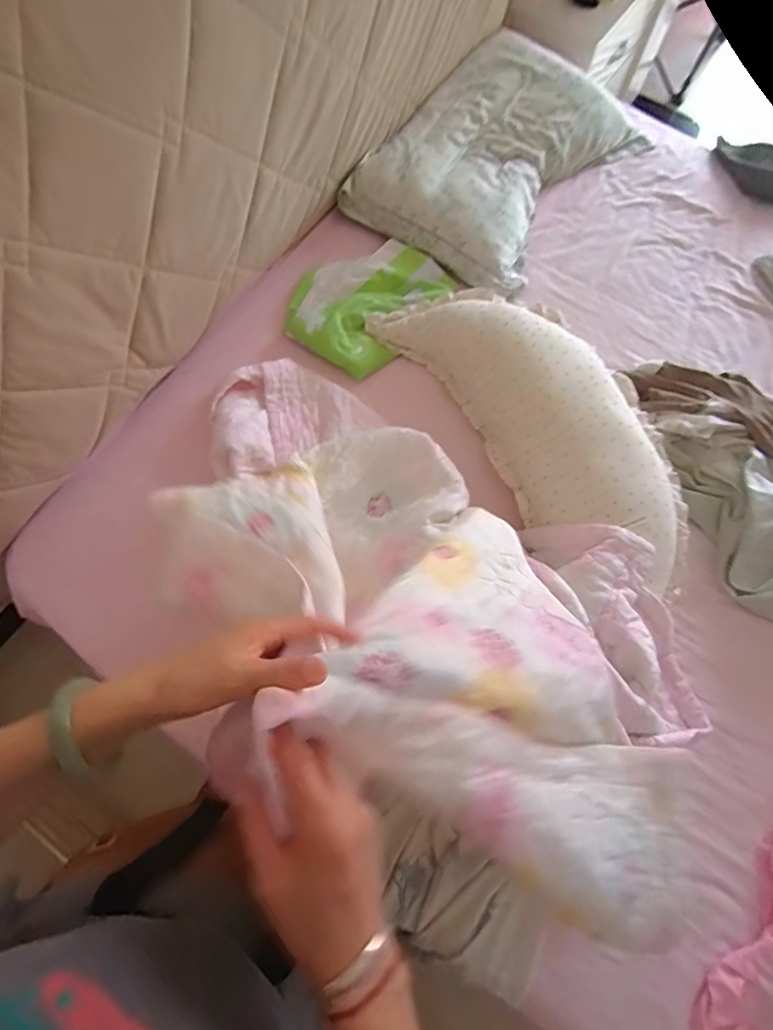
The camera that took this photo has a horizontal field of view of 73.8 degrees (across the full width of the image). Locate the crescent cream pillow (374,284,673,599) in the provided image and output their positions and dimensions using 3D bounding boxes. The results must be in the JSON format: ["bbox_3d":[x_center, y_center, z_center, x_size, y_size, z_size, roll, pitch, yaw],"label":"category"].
[{"bbox_3d":[0.283,-0.193,0.937,0.289,0.141,0.715,-35,76,-12],"label":"crescent cream pillow"}]

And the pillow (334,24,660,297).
[{"bbox_3d":[0.263,-0.822,1.184,0.428,0.089,0.646,36,74,10],"label":"pillow"}]

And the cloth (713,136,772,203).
[{"bbox_3d":[0.918,-0.828,1.243,0.123,0.054,0.294,-42,77,-14],"label":"cloth"}]

